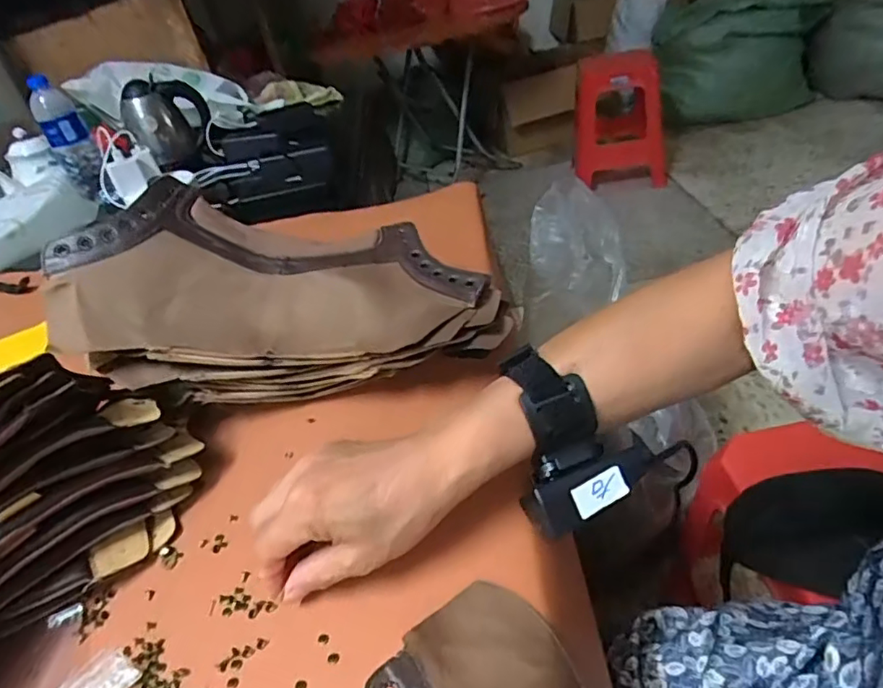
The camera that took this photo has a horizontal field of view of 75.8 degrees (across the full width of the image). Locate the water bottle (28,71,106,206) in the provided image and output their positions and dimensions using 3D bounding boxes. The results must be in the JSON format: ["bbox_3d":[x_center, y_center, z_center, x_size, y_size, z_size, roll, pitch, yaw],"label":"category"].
[{"bbox_3d":[-0.651,-0.355,0.995,0.065,0.194,0.056,-36,42,-25],"label":"water bottle"}]

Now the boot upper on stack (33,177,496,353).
[{"bbox_3d":[-0.126,-0.048,0.442,0.311,0.087,0.142,3,37,-7],"label":"boot upper on stack"}]

